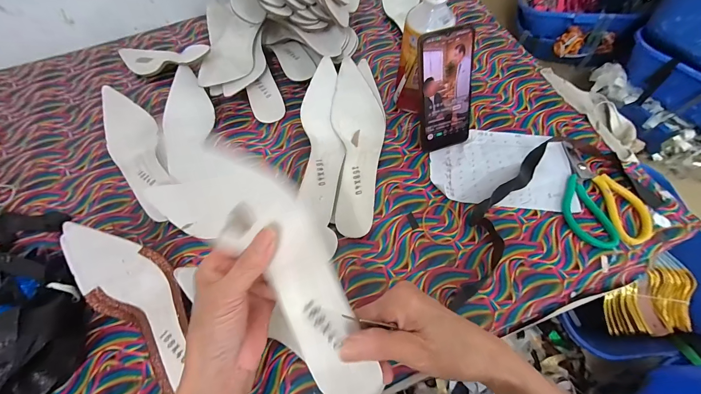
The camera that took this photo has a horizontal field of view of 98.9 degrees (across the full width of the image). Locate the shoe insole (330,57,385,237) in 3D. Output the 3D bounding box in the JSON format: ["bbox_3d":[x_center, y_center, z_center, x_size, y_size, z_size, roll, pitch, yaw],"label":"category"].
[{"bbox_3d":[0.012,-0.070,0.421,0.076,0.073,0.242,-4,63,0],"label":"shoe insole"}]

